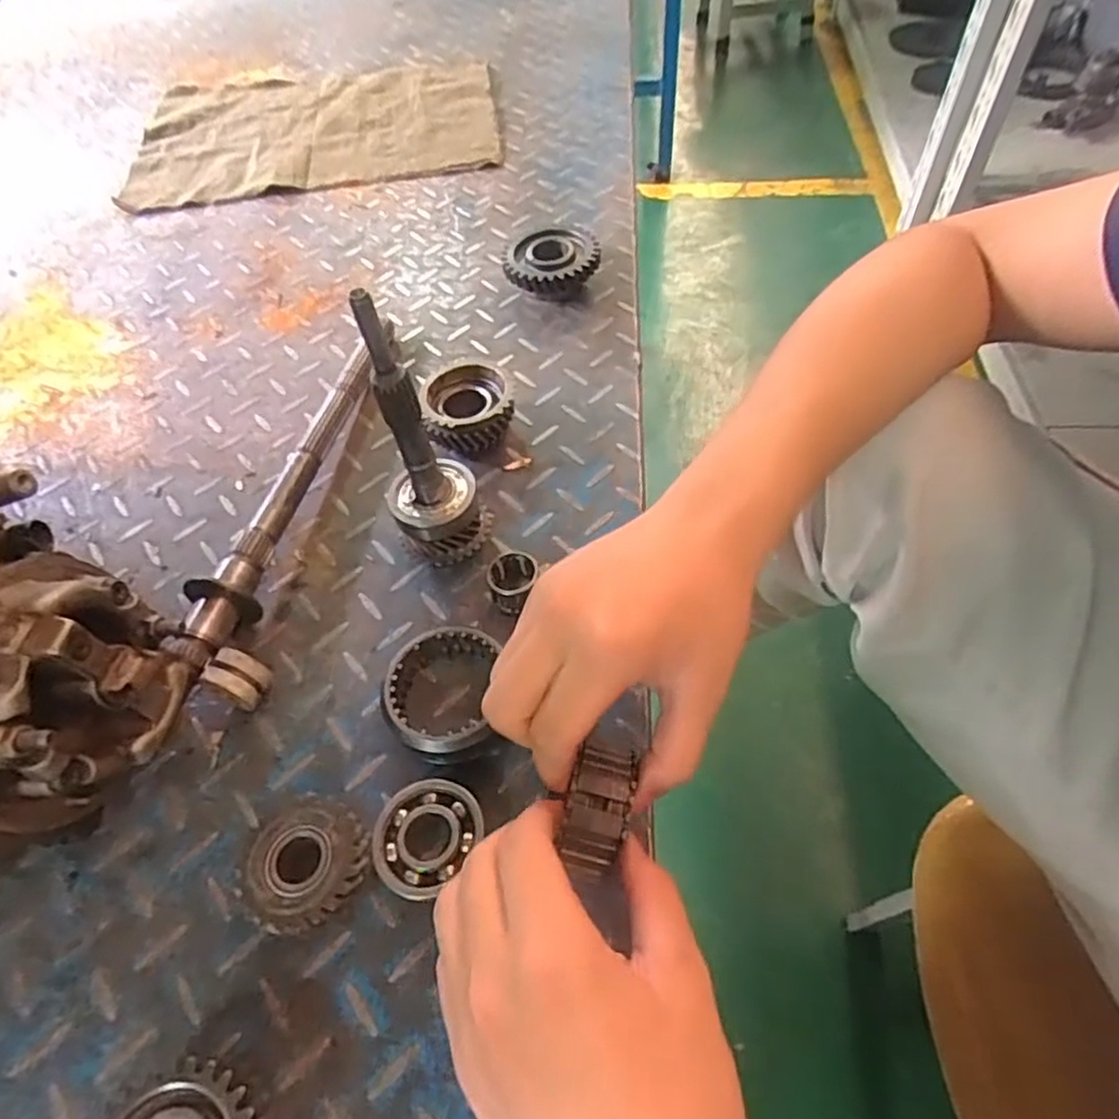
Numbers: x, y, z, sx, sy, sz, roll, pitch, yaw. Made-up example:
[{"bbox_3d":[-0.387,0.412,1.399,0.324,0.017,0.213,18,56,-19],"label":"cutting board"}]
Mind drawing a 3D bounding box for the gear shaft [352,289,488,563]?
[{"bbox_3d":[-0.074,-0.058,0.372,0.053,0.166,0.044,-17,55,-7],"label":"gear shaft"}]

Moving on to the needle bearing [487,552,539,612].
[{"bbox_3d":[-0.026,0.013,0.393,0.029,0.025,0.028,-12,55,-4],"label":"needle bearing"}]

